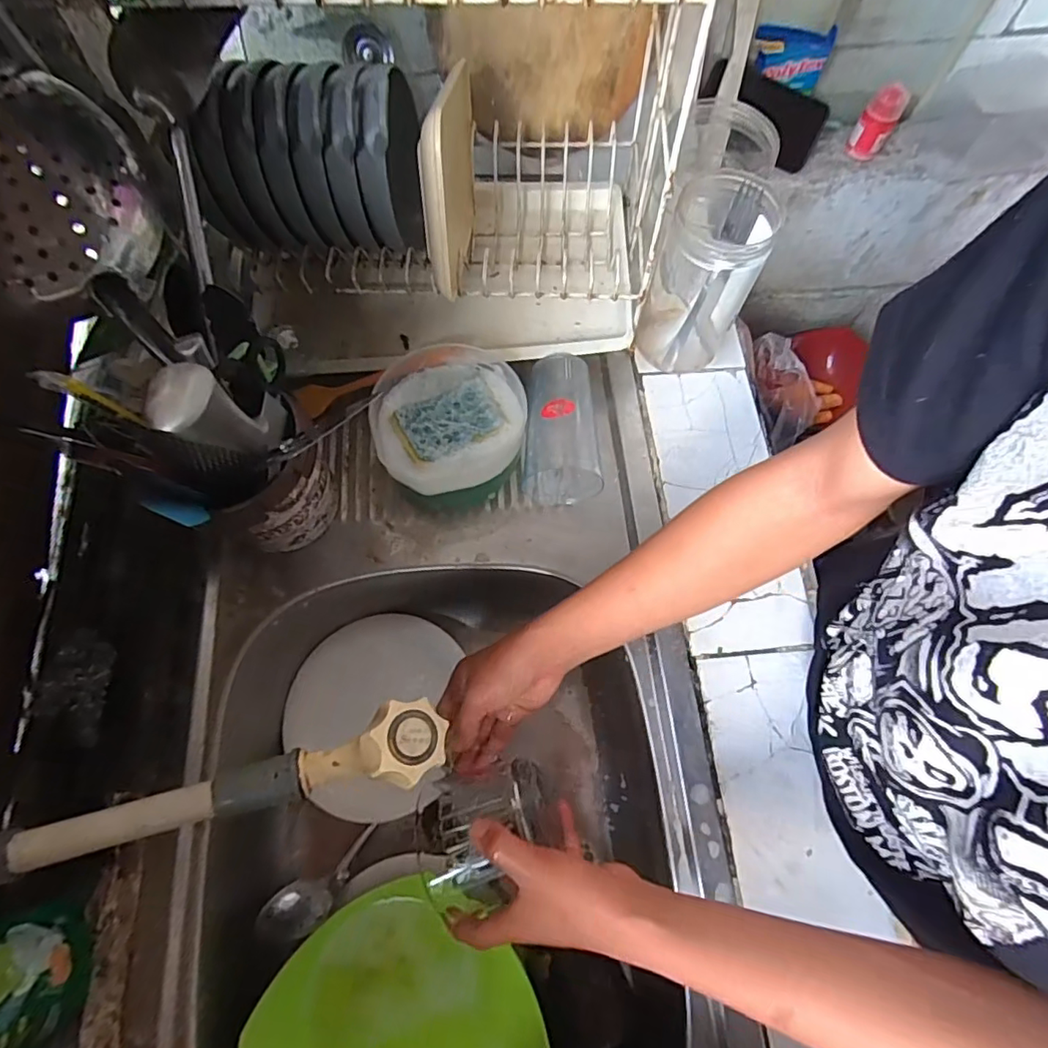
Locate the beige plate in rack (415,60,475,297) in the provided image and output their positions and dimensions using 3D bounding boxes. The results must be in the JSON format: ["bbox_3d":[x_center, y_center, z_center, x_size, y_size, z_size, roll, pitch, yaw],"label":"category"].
[{"bbox_3d":[-0.070,-0.323,0.512,0.027,0.135,0.237,2,49,0],"label":"beige plate in rack"}]

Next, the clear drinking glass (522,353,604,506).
[{"bbox_3d":[0.037,-0.097,0.538,0.071,0.067,0.134,2,68,0],"label":"clear drinking glass"}]

